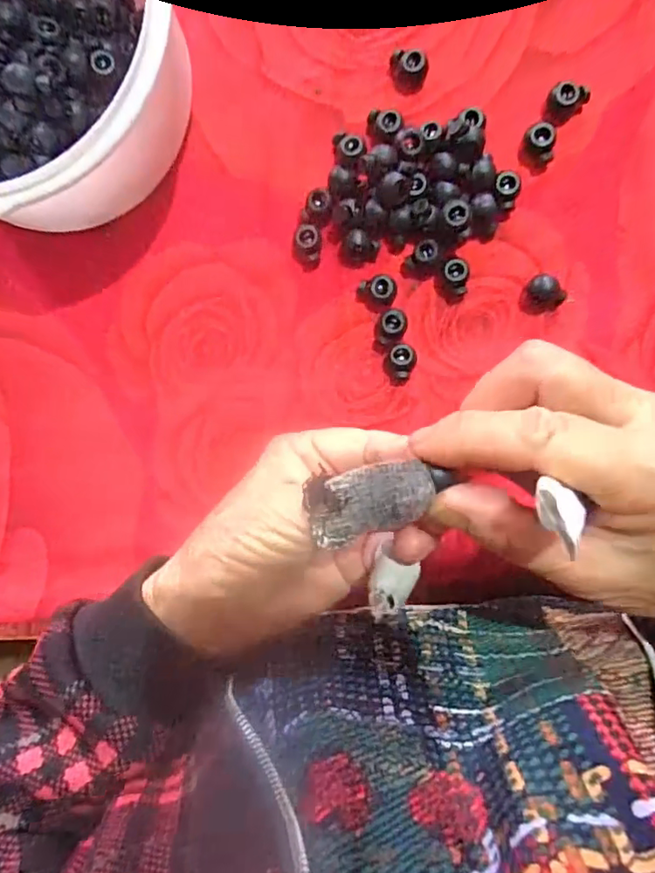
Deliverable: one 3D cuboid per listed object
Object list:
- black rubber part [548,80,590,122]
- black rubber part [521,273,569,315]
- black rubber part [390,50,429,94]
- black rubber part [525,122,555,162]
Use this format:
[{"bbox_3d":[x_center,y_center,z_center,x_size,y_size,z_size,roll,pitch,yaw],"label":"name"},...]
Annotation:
[{"bbox_3d":[0.120,-0.168,0.274,0.018,0.010,0.012,12,91,6],"label":"black rubber part"},{"bbox_3d":[0.109,-0.071,0.278,0.019,0.010,0.017,42,94,4],"label":"black rubber part"},{"bbox_3d":[0.042,-0.188,0.282,0.018,0.013,0.014,7,91,6],"label":"black rubber part"},{"bbox_3d":[0.108,-0.148,0.277,0.016,0.011,0.014,27,93,5],"label":"black rubber part"}]

